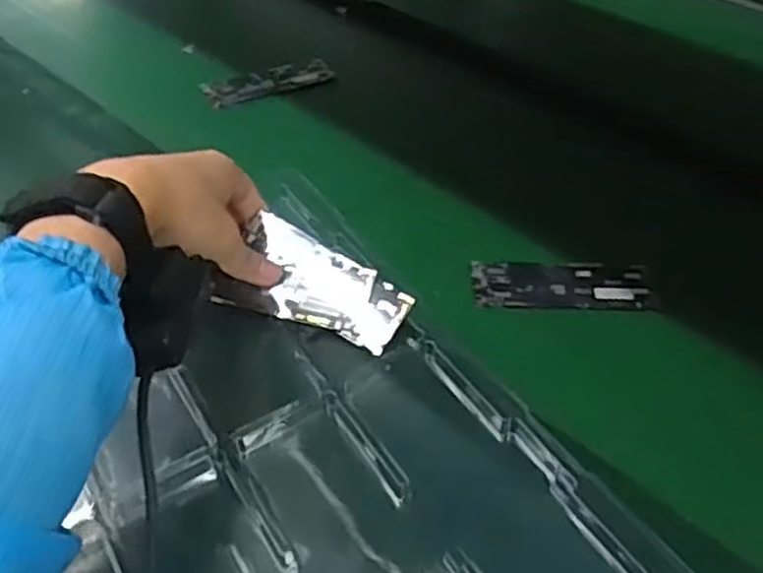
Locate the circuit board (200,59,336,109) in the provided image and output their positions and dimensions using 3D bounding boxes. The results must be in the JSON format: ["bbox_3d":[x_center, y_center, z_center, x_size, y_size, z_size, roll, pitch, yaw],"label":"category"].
[{"bbox_3d":[-0.108,-0.197,0.743,0.122,0.008,0.044,-22,55,-21],"label":"circuit board"}]

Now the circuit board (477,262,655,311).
[{"bbox_3d":[0.126,0.000,0.534,0.123,0.006,0.046,1,44,1],"label":"circuit board"}]

